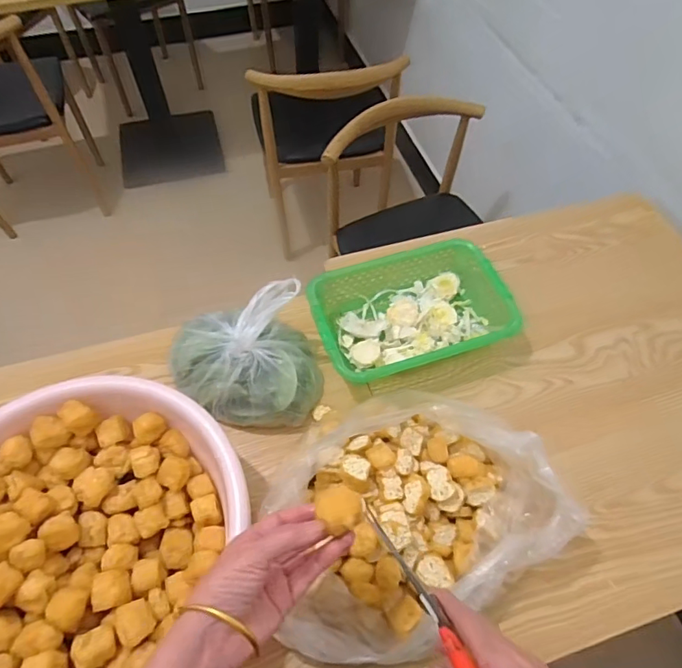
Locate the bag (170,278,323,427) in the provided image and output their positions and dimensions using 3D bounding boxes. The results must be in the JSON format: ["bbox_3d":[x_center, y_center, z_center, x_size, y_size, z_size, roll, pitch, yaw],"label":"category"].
[{"bbox_3d":[-0.128,0.023,0.658,0.204,0.120,0.155,8,57,5],"label":"bag"}]

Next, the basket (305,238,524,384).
[{"bbox_3d":[0.098,-0.028,0.731,0.270,0.073,0.175,-16,59,-10],"label":"basket"}]

